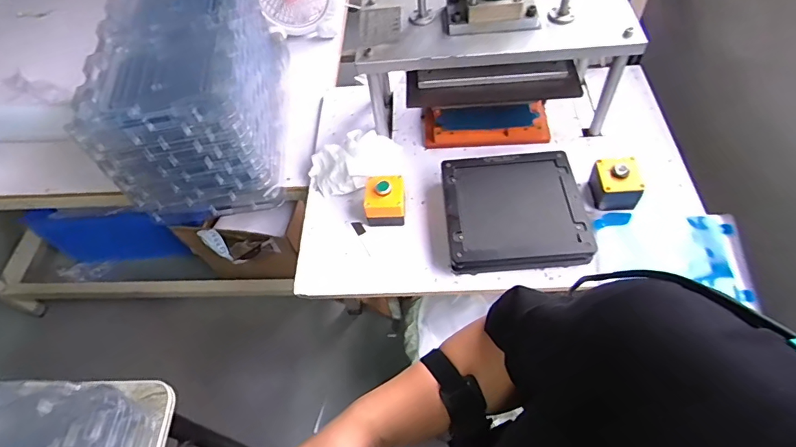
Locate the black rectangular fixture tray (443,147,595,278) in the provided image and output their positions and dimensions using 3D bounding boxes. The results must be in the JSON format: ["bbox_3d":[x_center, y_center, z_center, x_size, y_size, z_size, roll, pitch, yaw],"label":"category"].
[{"bbox_3d":[0.210,-0.029,0.846,0.243,0.050,0.236,-4,56,2],"label":"black rectangular fixture tray"}]

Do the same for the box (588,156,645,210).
[{"bbox_3d":[0.408,-0.078,0.861,0.076,0.069,0.082,-2,56,3],"label":"box"}]

